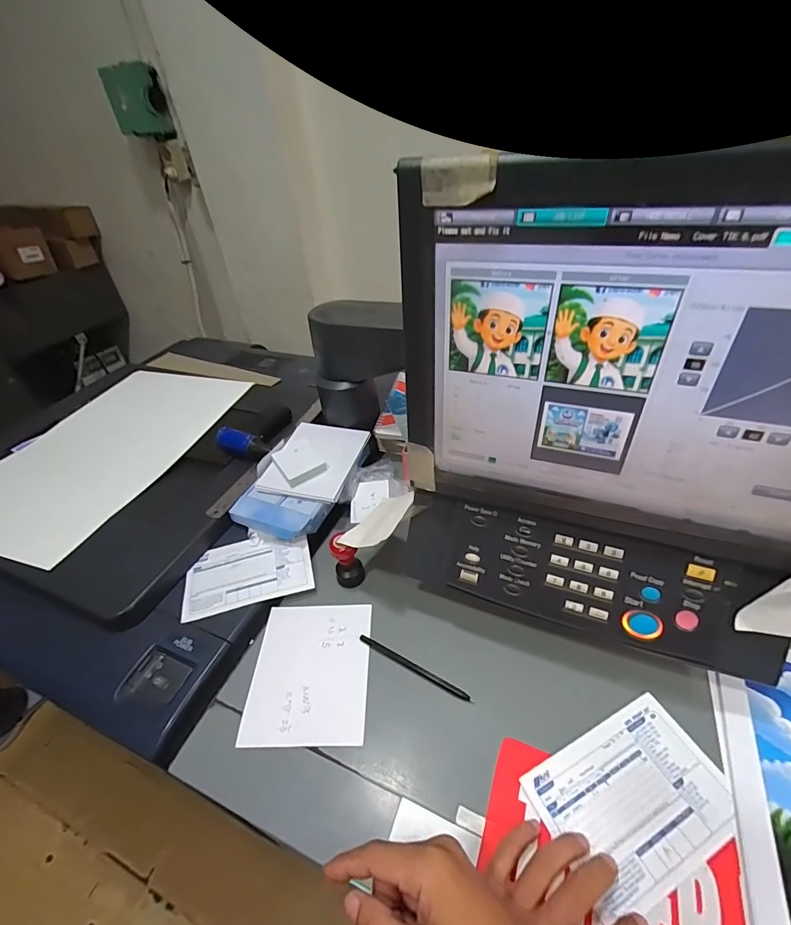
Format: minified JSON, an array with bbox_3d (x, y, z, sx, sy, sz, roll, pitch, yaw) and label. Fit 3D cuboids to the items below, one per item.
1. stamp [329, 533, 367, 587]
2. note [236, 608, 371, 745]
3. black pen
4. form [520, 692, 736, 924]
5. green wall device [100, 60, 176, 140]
[{"bbox_3d":[-0.062,0.124,0.529,0.038,0.071,0.032,-12,40,-9],"label":"stamp"},{"bbox_3d":[-0.094,0.231,0.466,0.126,0.007,0.149,-3,40,3],"label":"note"},{"bbox_3d":[0.019,0.223,0.453,0.138,0.006,0.011,18,45,26],"label":"black pen"},{"bbox_3d":[0.207,0.288,0.361,0.159,0.004,0.102,-19,42,-16],"label":"form"},{"bbox_3d":[-0.781,-1.093,1.263,0.150,0.167,0.118,-23,43,-20],"label":"green wall device"}]

